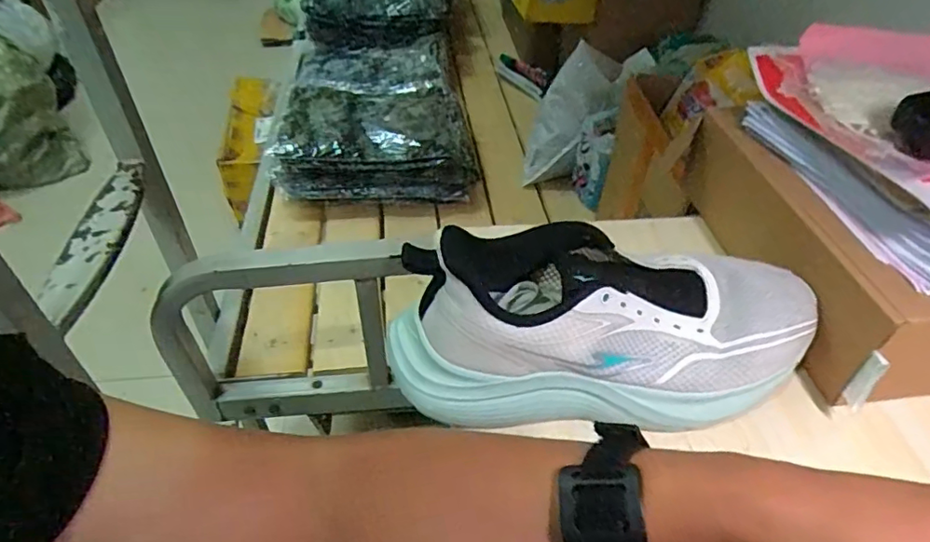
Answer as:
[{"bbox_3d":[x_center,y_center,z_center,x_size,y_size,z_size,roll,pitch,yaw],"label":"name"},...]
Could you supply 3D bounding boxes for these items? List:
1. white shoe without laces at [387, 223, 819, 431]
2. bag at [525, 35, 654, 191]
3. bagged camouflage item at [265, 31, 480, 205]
[{"bbox_3d":[0.090,0.027,0.343,0.269,0.102,0.092,-2,44,-5],"label":"white shoe without laces"},{"bbox_3d":[0.200,-0.305,1.071,0.085,0.314,0.130,14,35,-34],"label":"bag"},{"bbox_3d":[-0.201,-0.359,1.229,0.373,0.108,0.612,-4,44,-7],"label":"bagged camouflage item"}]

